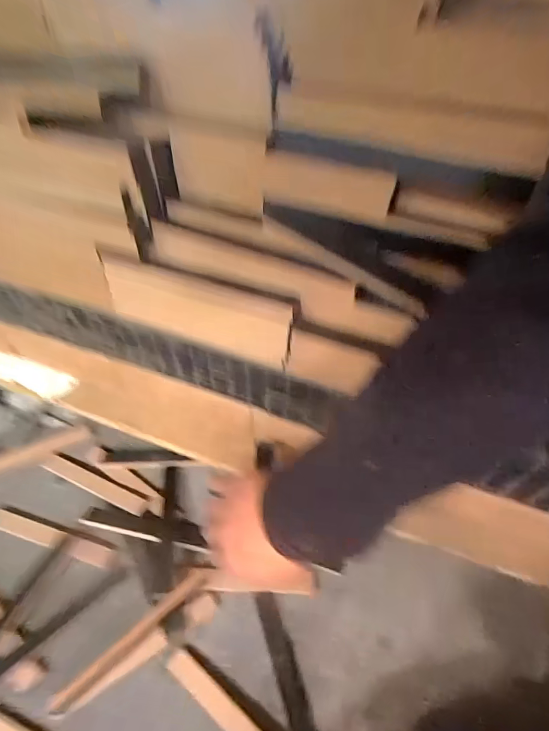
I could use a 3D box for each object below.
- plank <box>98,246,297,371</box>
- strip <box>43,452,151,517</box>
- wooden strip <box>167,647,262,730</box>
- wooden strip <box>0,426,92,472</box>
[{"bbox_3d":[-0.069,-0.047,0.346,0.172,0.070,0.010,17,50,15],"label":"plank"},{"bbox_3d":[-0.243,0.160,0.547,0.163,0.006,0.023,20,51,15],"label":"strip"},{"bbox_3d":[-0.037,0.348,0.392,0.175,0.011,0.023,31,55,23],"label":"wooden strip"},{"bbox_3d":[-0.346,0.126,0.568,0.165,0.007,0.029,-24,54,-21],"label":"wooden strip"}]

